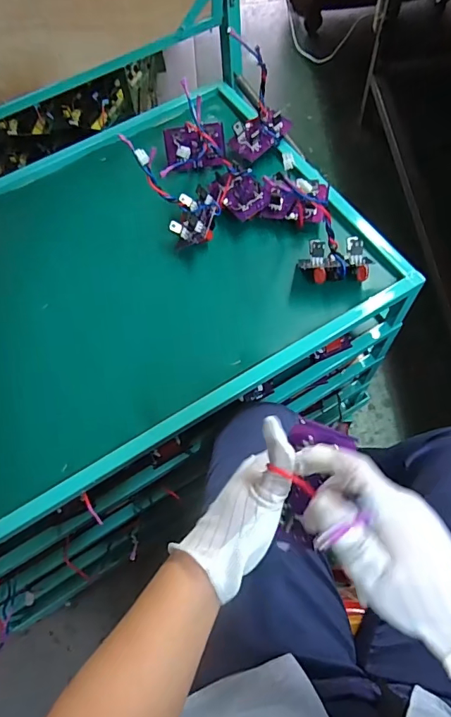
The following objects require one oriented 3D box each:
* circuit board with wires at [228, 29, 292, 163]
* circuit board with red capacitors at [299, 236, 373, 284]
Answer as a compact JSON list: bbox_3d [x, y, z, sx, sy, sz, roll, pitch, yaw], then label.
[{"bbox_3d":[0.052,-0.398,0.722,0.078,0.156,0.096,40,73,19],"label":"circuit board with wires"},{"bbox_3d":[0.153,-0.138,0.641,0.096,0.042,0.061,-7,64,0],"label":"circuit board with red capacitors"}]

